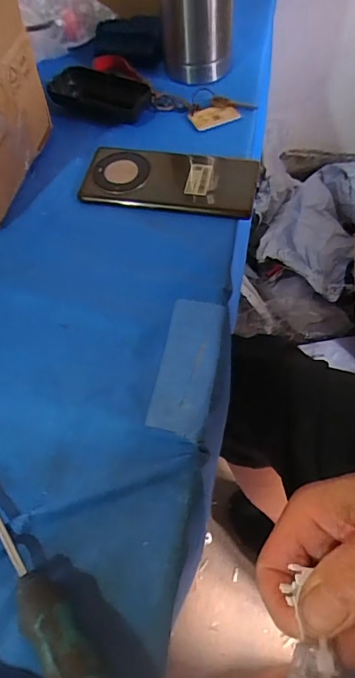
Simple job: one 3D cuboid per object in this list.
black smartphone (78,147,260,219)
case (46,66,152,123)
[{"bbox_3d":[-0.006,-0.154,0.435,0.163,0.014,0.073,8,61,9],"label":"black smartphone"},{"bbox_3d":[-0.083,-0.269,0.499,0.112,0.026,0.054,14,62,12],"label":"case"}]

